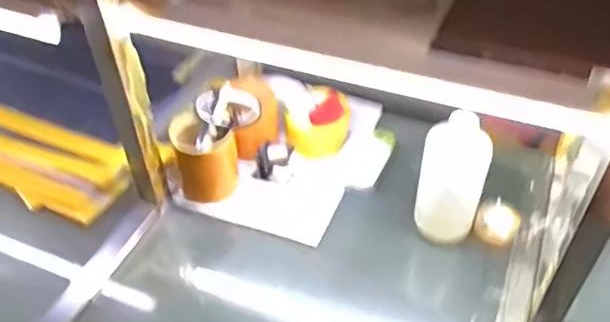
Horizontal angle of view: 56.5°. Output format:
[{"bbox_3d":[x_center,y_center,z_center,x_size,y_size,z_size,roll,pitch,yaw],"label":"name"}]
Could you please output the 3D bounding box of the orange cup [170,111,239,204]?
[{"bbox_3d":[-0.134,-0.004,0.757,0.079,0.097,0.078,-16,46,-15],"label":"orange cup"}]

